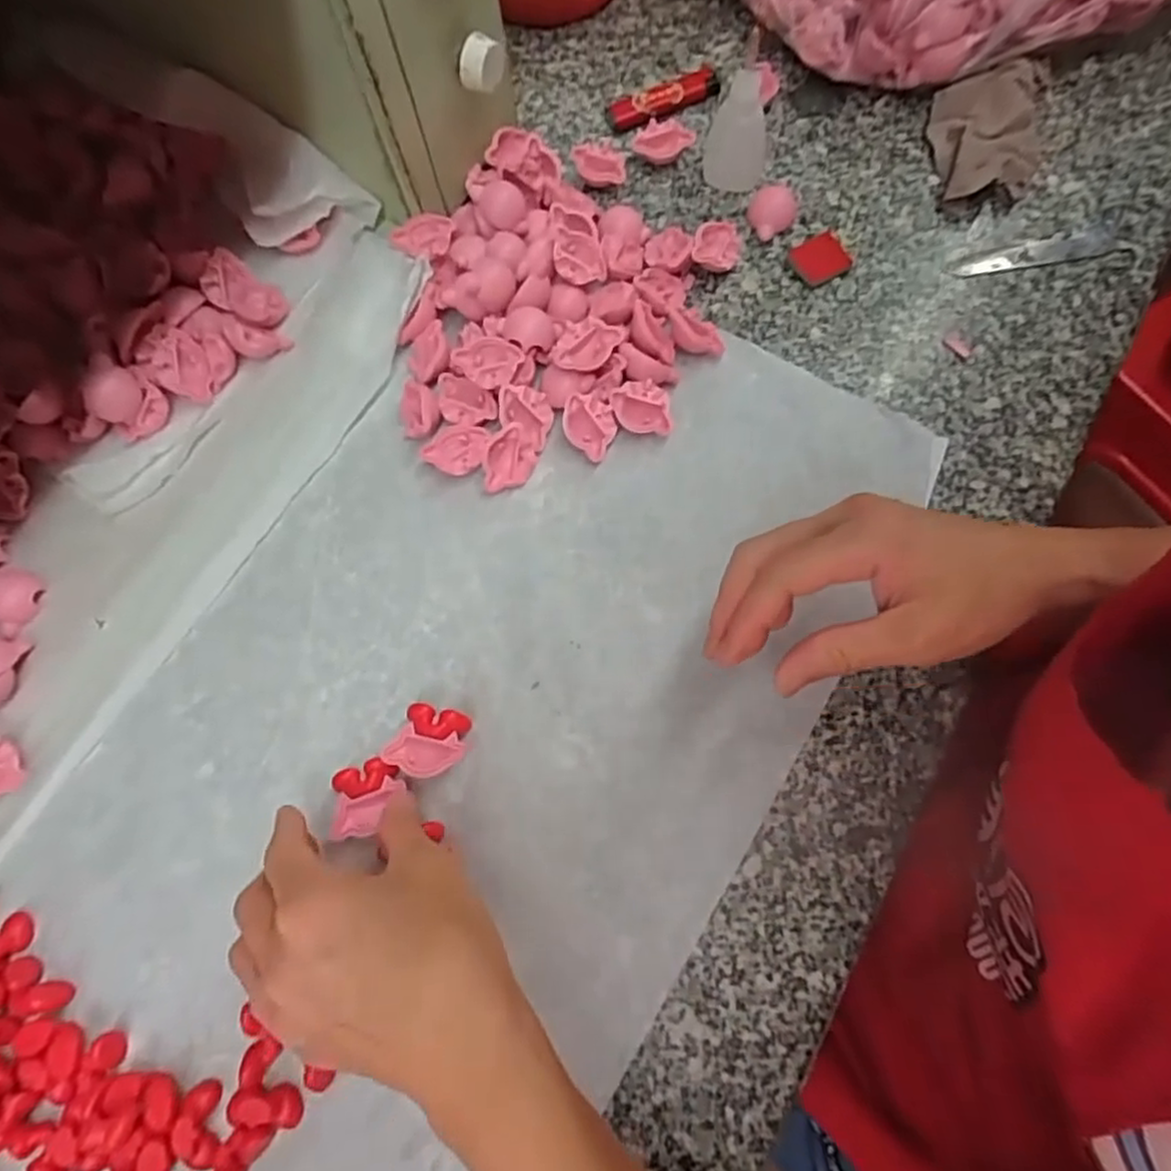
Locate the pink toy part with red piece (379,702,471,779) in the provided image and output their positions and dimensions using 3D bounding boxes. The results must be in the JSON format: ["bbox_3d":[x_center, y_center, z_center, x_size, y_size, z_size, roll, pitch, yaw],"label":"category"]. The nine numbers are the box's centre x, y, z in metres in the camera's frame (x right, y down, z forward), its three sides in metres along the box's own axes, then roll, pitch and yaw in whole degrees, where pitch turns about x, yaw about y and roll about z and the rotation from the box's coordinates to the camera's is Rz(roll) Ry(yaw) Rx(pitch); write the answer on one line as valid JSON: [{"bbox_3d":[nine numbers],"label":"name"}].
[{"bbox_3d":[-0.075,0.076,0.340,0.035,0.016,0.033,13,73,6],"label":"pink toy part with red piece"}]

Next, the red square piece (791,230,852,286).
[{"bbox_3d":[0.140,-0.195,0.417,0.032,0.005,0.030,-31,74,-8],"label":"red square piece"}]

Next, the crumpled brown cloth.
[{"bbox_3d":[0.246,-0.284,0.432,0.063,0.022,0.115,16,74,7],"label":"crumpled brown cloth"}]

